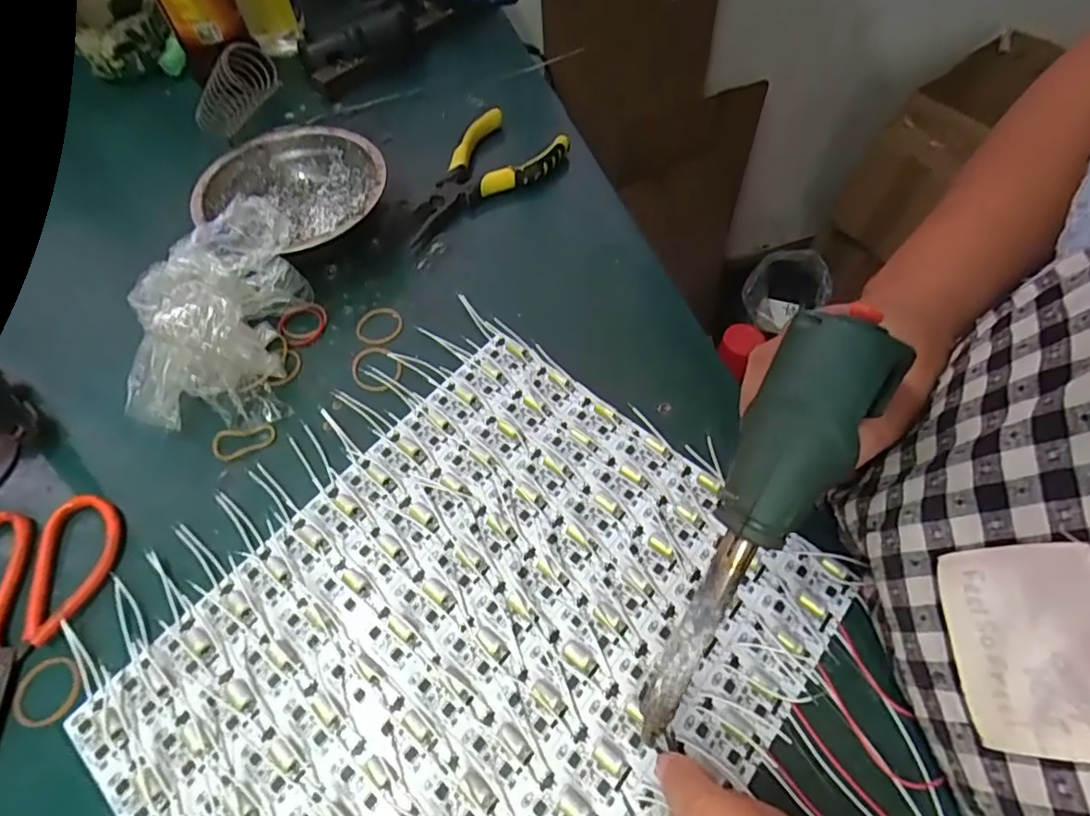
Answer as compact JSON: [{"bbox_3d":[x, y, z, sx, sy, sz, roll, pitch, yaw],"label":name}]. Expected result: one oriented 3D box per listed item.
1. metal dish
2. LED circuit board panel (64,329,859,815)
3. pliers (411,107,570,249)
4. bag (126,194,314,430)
[{"bbox_3d":[-0.171,-0.146,0.400,0.125,0.045,0.114,16,60,10],"label":"metal dish"},{"bbox_3d":[-0.033,0.112,0.262,0.238,0.010,0.284,36,66,20],"label":"LED circuit board panel"},{"bbox_3d":[-0.050,-0.173,0.420,0.069,0.031,0.135,34,65,19],"label":"pliers"},{"bbox_3d":[-0.196,-0.063,0.331,0.098,0.070,0.133,-15,60,-8],"label":"bag"}]

